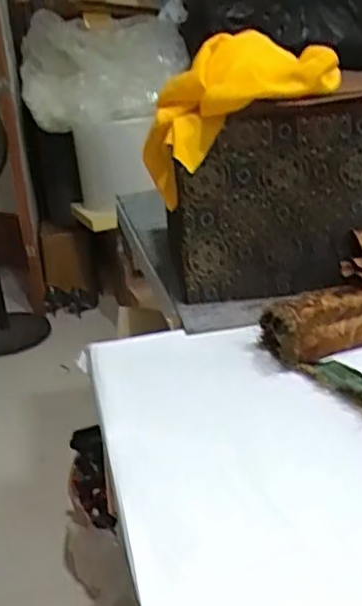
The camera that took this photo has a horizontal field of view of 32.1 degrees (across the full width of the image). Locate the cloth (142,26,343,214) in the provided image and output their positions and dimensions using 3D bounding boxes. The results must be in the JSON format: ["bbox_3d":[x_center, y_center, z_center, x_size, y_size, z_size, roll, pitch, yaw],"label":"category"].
[{"bbox_3d":[0.069,-0.233,0.774,0.227,0.170,0.159,-2,24,7],"label":"cloth"}]

